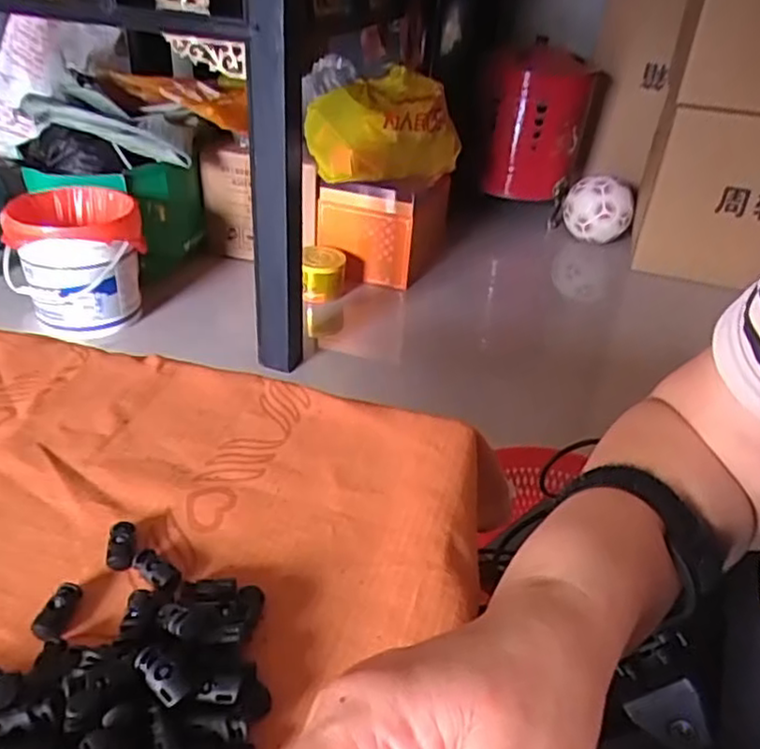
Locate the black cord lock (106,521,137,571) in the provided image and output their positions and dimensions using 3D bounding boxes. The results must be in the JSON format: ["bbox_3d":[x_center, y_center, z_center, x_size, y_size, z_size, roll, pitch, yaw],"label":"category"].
[{"bbox_3d":[-0.140,0.092,0.367,0.014,0.008,0.028,-5,32,-14],"label":"black cord lock"}]

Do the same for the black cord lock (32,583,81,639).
[{"bbox_3d":[-0.157,0.115,0.329,0.014,0.009,0.029,10,32,9],"label":"black cord lock"}]

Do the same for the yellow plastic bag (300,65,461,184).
[{"bbox_3d":[0.015,-0.643,1.776,0.170,0.250,0.472,25,37,31],"label":"yellow plastic bag"}]

